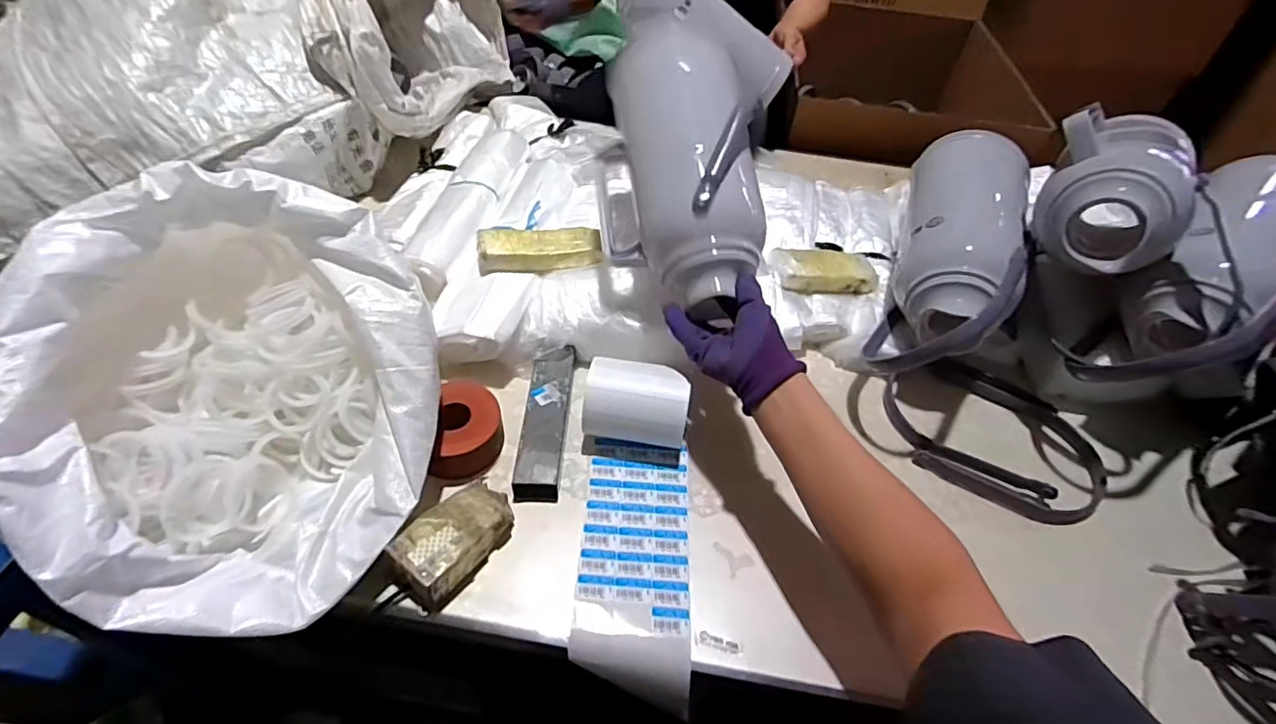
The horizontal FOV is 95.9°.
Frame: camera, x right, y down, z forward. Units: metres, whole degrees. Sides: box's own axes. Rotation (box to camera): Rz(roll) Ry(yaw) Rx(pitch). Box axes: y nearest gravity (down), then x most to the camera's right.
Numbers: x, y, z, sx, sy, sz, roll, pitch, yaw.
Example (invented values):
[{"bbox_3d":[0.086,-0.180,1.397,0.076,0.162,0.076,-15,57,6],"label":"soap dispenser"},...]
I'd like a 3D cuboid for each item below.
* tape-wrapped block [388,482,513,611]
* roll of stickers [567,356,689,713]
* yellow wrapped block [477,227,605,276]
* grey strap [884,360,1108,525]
[{"bbox_3d":[-0.172,0.166,0.551,0.066,0.050,0.124,28,50,20],"label":"tape-wrapped block"},{"bbox_3d":[-0.002,0.159,0.591,0.120,0.079,0.332,1,63,-5],"label":"roll of stickers"},{"bbox_3d":[-0.127,-0.152,0.761,0.162,0.032,0.062,-10,48,-16],"label":"yellow wrapped block"},{"bbox_3d":[0.422,0.088,0.694,0.248,0.027,0.180,31,50,22],"label":"grey strap"}]

